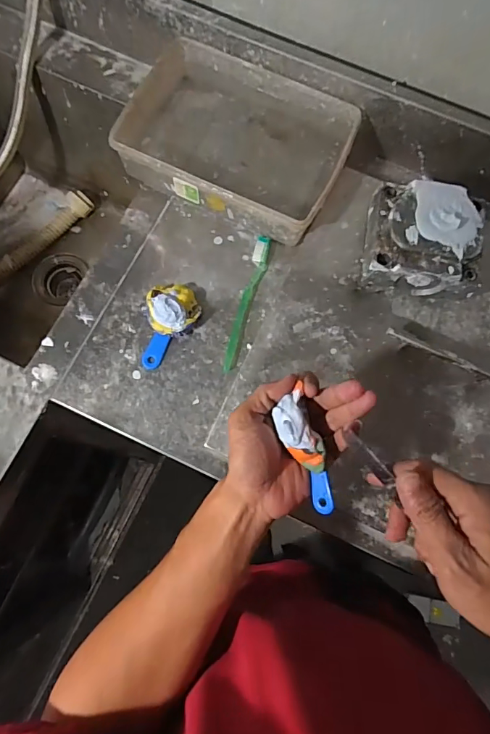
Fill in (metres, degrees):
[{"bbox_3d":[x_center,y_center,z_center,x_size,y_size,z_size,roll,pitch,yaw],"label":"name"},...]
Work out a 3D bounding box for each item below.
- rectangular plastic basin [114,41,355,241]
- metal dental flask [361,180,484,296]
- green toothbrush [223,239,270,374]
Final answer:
[{"bbox_3d":[-0.010,-0.302,0.573,0.276,0.070,0.198,25,77,5],"label":"rectangular plastic basin"},{"bbox_3d":[0.208,-0.149,0.512,0.128,0.084,0.114,10,75,1],"label":"metal dental flask"},{"bbox_3d":[0.003,-0.082,0.548,0.021,0.009,0.186,14,76,3],"label":"green toothbrush"}]

